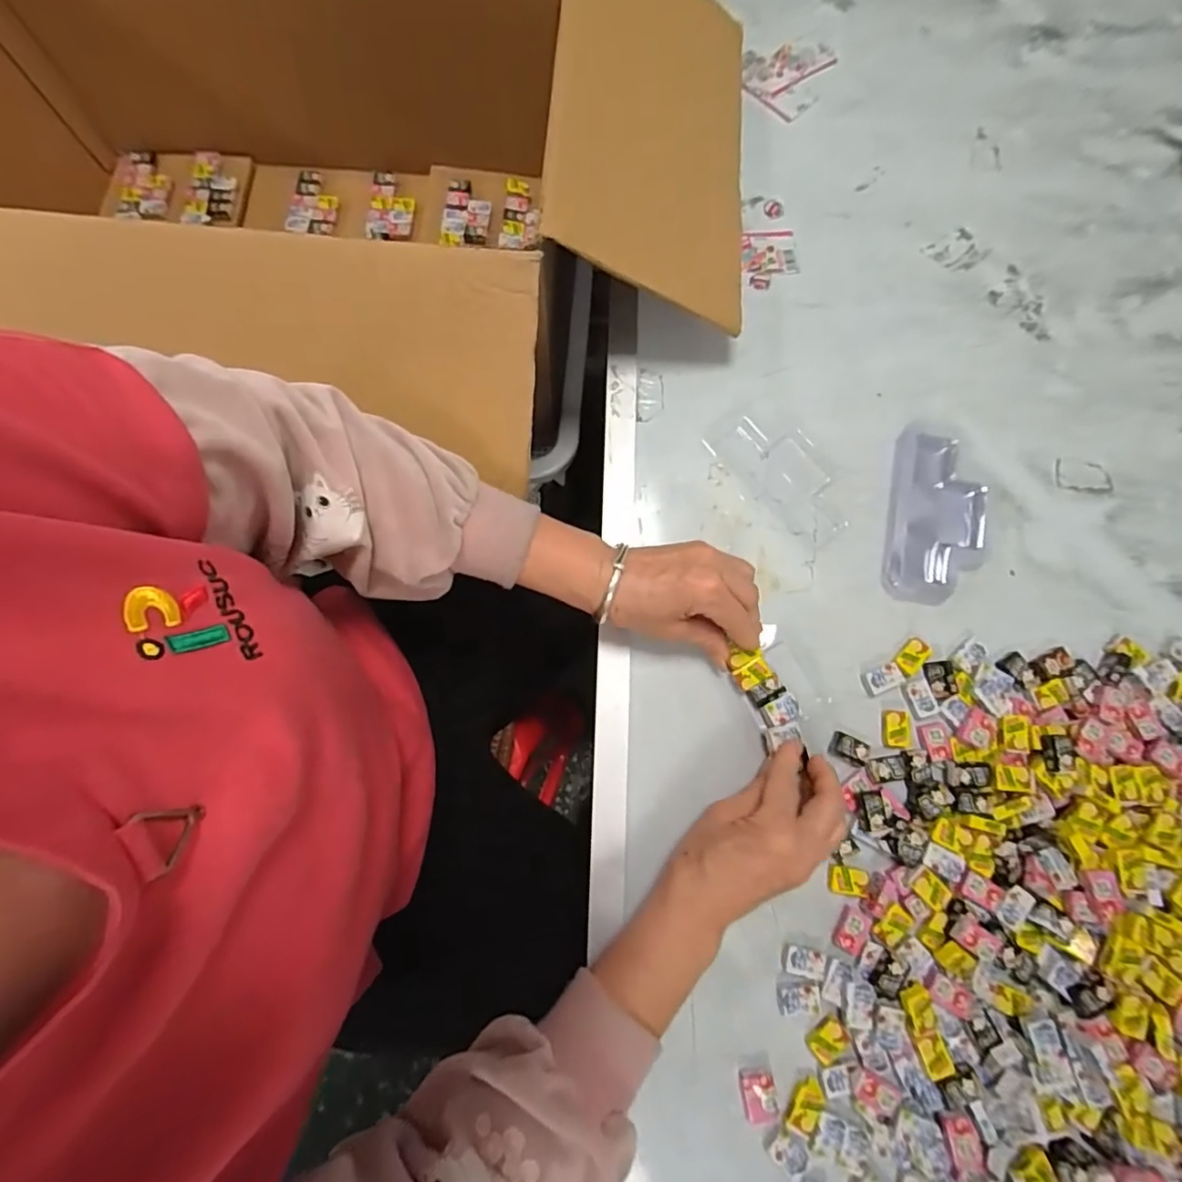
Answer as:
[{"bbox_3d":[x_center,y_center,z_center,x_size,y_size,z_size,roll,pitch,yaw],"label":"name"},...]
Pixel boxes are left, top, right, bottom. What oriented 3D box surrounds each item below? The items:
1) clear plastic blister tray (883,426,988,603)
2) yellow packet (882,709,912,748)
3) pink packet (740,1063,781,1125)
[{"bbox_3d":[0.273,-0.062,0.440,0.075,0.013,0.146,15,79,3],"label":"clear plastic blister tray"},{"bbox_3d":[0.222,0.100,0.406,0.020,0.004,0.027,4,78,1],"label":"yellow packet"},{"bbox_3d":[0.109,0.326,0.361,0.022,0.007,0.030,-8,78,-1],"label":"pink packet"}]

